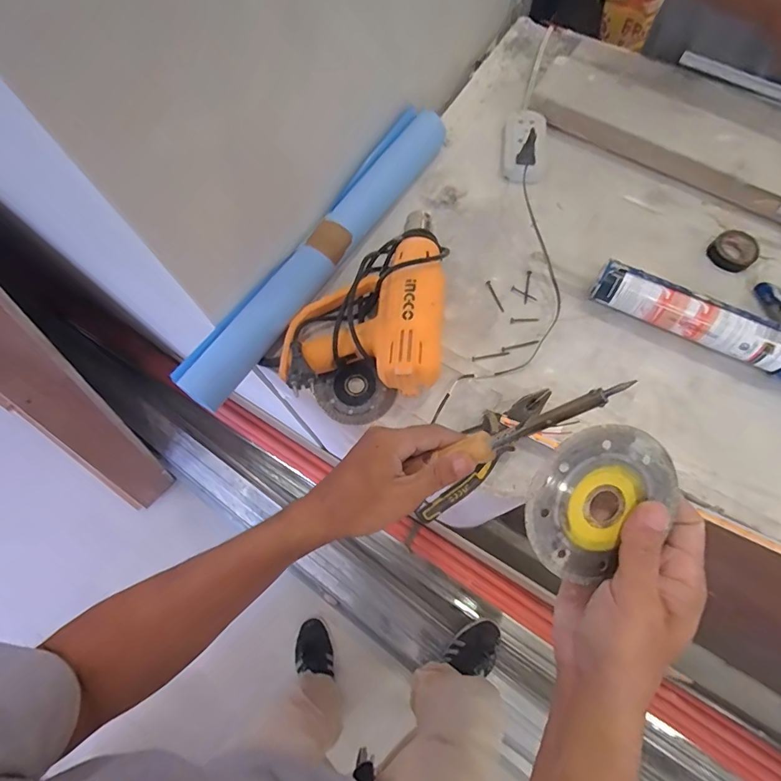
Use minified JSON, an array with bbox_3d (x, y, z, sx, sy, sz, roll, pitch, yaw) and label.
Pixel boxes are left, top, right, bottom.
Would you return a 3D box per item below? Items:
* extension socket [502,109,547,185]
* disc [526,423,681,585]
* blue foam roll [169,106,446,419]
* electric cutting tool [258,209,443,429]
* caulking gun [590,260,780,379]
[{"bbox_3d":[0.198,-0.365,0.647,0.059,0.026,0.123,6,69,5],"label":"extension socket"},{"bbox_3d":[0.124,0.064,0.260,0.096,0.004,0.081,-40,102,-1],"label":"disc"},{"bbox_3d":[-0.081,-0.195,0.580,0.060,0.054,0.525,31,74,14],"label":"blue foam roll"},{"bbox_3d":[-0.008,-0.080,0.528,0.268,0.069,0.183,-38,72,-11],"label":"electric cutting tool"},{"bbox_3d":[0.420,-0.091,0.517,0.340,0.053,0.137,22,72,11],"label":"caulking gun"}]

